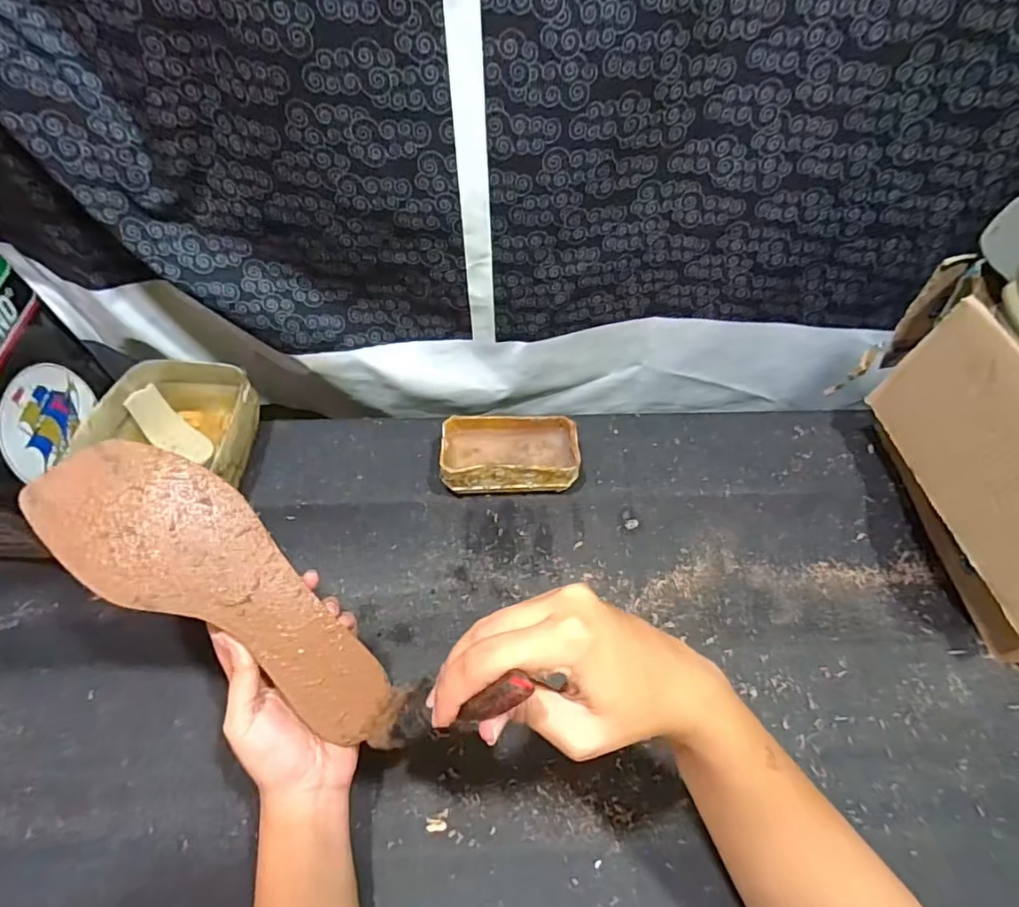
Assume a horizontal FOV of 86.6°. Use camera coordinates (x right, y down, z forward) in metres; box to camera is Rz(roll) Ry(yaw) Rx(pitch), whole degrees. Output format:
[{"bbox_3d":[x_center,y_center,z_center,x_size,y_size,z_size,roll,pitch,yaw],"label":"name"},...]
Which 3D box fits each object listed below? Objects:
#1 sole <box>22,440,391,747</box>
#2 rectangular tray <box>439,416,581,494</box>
[{"bbox_3d":[-0.171,0.080,0.328,0.236,0.015,0.080,42,61,-4],"label":"sole"},{"bbox_3d":[0.001,0.001,0.516,0.129,0.044,0.078,-3,55,-3],"label":"rectangular tray"}]

